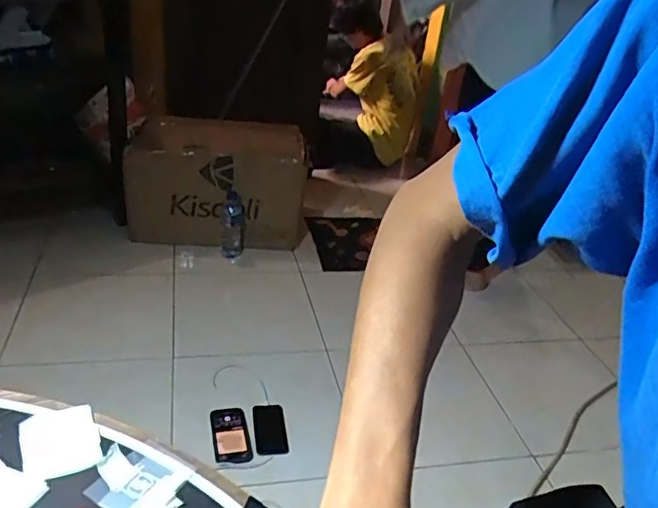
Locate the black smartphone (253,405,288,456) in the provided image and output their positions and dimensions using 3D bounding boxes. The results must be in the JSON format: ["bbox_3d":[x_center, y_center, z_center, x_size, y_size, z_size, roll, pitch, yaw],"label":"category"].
[{"bbox_3d":[-0.130,0.385,1.259,0.069,0.008,0.141,0,31,-13],"label":"black smartphone"}]

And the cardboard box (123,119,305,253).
[{"bbox_3d":[-0.351,-0.236,1.831,0.552,0.303,0.274,-2,31,-16],"label":"cardboard box"}]

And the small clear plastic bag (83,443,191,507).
[{"bbox_3d":[-0.165,0.198,0.481,0.083,0.005,0.060,16,31,13],"label":"small clear plastic bag"}]

